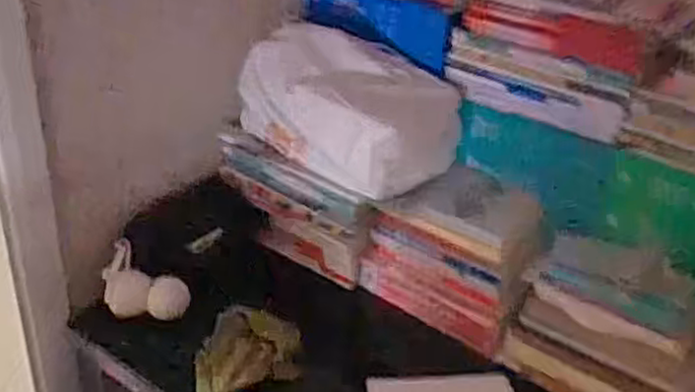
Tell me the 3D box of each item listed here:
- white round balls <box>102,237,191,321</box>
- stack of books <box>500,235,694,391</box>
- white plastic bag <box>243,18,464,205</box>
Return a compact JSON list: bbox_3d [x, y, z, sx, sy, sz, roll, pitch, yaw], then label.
[{"bbox_3d":[-0.320,0.133,1.162,0.130,0.083,0.101,-4,32,-15],"label":"white round balls"},{"bbox_3d":[0.417,0.202,1.083,0.317,0.176,0.179,22,35,26],"label":"stack of books"},{"bbox_3d":[0.011,-0.152,1.206,0.337,0.200,0.192,24,36,28],"label":"white plastic bag"}]

